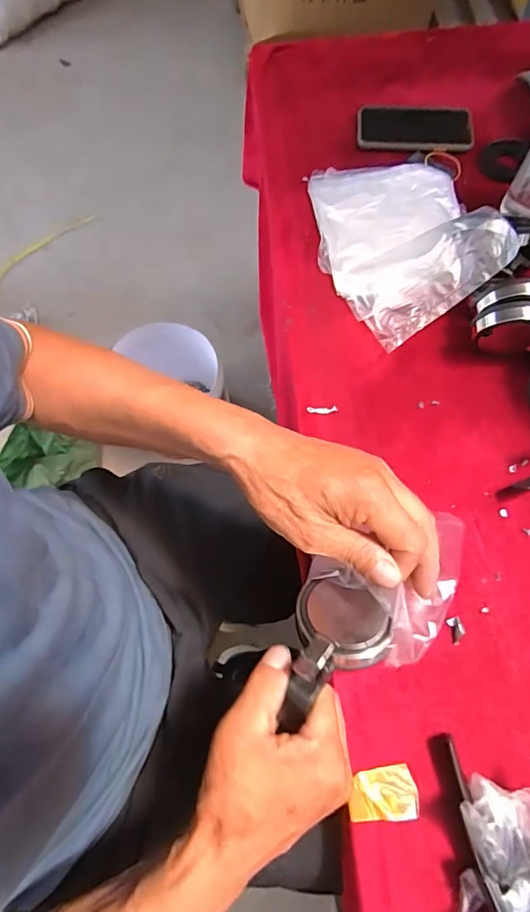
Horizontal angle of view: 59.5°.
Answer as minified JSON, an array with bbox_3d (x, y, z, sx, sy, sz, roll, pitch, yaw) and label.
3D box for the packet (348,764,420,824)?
[{"bbox_3d":[0.090,0.260,0.356,0.053,0.005,0.034,-7,70,-1],"label":"packet"}]

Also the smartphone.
[{"bbox_3d":[0.192,-0.422,0.598,0.144,0.012,0.076,8,71,5],"label":"smartphone"}]

